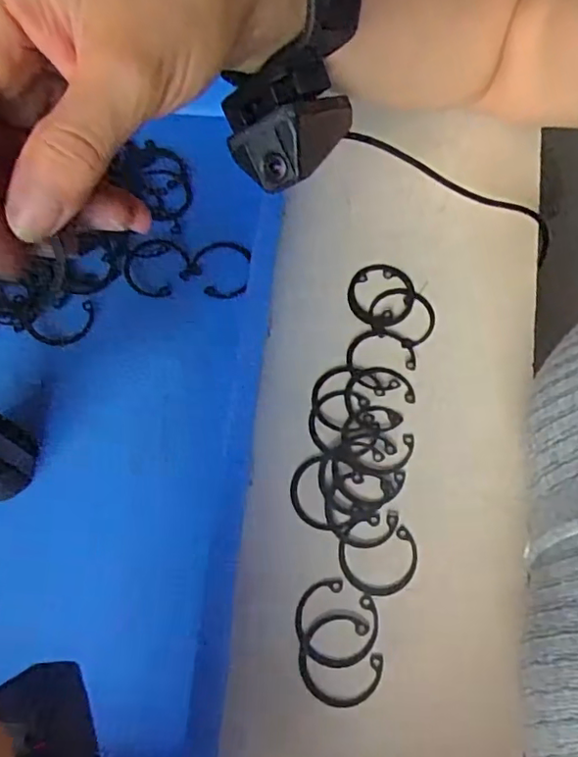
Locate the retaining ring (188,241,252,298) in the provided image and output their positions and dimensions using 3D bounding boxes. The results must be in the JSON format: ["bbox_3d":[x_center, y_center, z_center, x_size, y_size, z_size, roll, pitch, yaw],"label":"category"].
[{"bbox_3d":[-0.037,-0.063,0.331,0.033,0.004,0.035,0,67,-1],"label":"retaining ring"}]

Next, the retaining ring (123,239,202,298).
[{"bbox_3d":[-0.074,-0.063,0.330,0.037,0.004,0.034,0,67,-1],"label":"retaining ring"}]

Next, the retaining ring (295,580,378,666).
[{"bbox_3d":[0.021,0.108,0.261,0.035,0.004,0.034,0,66,1],"label":"retaining ring"}]

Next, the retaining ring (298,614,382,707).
[{"bbox_3d":[0.022,0.121,0.255,0.035,0.004,0.035,0,67,-1],"label":"retaining ring"}]

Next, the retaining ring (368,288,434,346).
[{"bbox_3d":[0.062,-0.035,0.325,0.035,0.004,0.034,0,67,-1],"label":"retaining ring"}]

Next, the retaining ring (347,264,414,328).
[{"bbox_3d":[0.051,-0.048,0.328,0.036,0.004,0.041,9,66,5],"label":"retaining ring"}]

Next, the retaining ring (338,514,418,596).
[{"bbox_3d":[0.041,0.082,0.272,0.036,0.004,0.035,0,67,-1],"label":"retaining ring"}]

